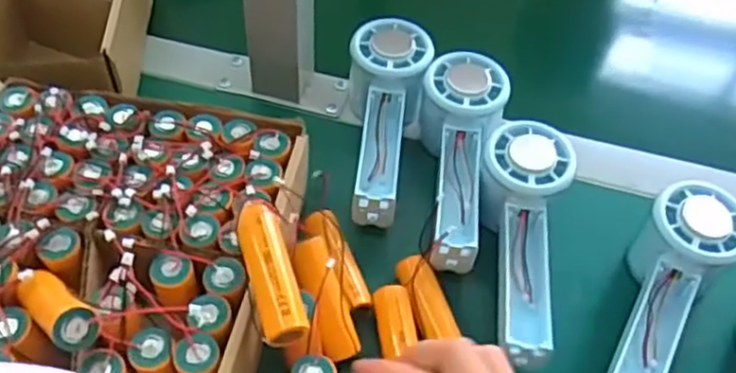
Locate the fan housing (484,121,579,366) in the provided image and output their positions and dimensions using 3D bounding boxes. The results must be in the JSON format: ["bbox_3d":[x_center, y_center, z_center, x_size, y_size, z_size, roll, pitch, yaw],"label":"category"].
[{"bbox_3d":[0.098,0.029,0.436,0.057,0.039,0.156,5,71,0],"label":"fan housing"}]

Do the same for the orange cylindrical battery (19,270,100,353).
[{"bbox_3d":[-0.148,0.057,0.336,0.020,0.020,0.059,-39,38,-28],"label":"orange cylindrical battery"}]

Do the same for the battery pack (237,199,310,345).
[{"bbox_3d":[-0.049,0.042,0.357,0.022,0.023,0.073,-13,55,-13],"label":"battery pack"}]

